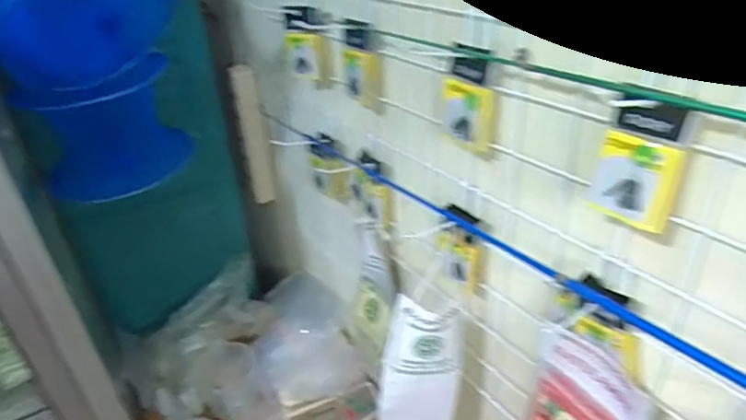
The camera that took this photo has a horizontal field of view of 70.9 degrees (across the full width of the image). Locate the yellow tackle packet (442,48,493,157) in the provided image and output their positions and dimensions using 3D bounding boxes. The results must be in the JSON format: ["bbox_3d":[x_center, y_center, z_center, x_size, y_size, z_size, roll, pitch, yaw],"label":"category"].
[{"bbox_3d":[0.089,-0.105,0.502,0.015,0.100,0.063,-24,43,-31],"label":"yellow tackle packet"}]

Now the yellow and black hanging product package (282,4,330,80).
[{"bbox_3d":[-0.088,-0.218,0.698,0.062,0.100,0.014,11,37,21],"label":"yellow and black hanging product package"}]

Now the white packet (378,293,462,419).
[{"bbox_3d":[0.052,0.256,0.667,0.091,0.353,0.026,2,35,-4],"label":"white packet"}]

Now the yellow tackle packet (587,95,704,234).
[{"bbox_3d":[0.188,-0.032,0.369,0.007,0.087,0.055,-15,33,-40],"label":"yellow tackle packet"}]

